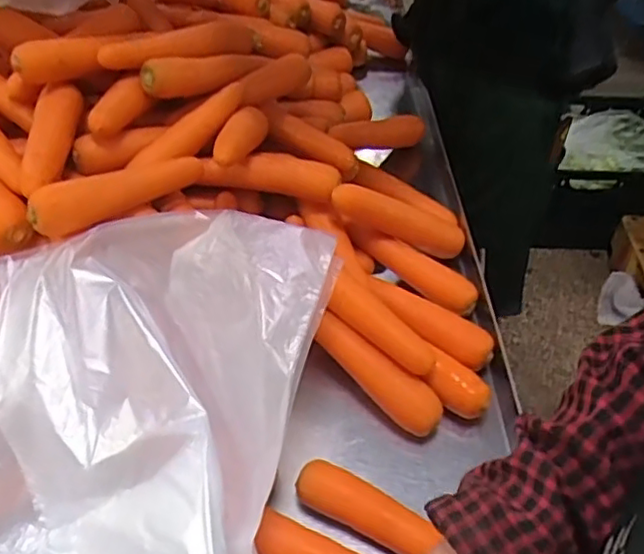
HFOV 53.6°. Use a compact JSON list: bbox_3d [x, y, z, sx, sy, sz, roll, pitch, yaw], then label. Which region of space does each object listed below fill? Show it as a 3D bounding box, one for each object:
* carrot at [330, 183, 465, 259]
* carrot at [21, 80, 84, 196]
[{"bbox_3d":[0.086,-0.064,0.705,0.173,0.042,0.043,19,41,-24],"label":"carrot"},{"bbox_3d":[-0.275,-0.140,0.649,0.036,0.047,0.157,-2,48,-2],"label":"carrot"}]

